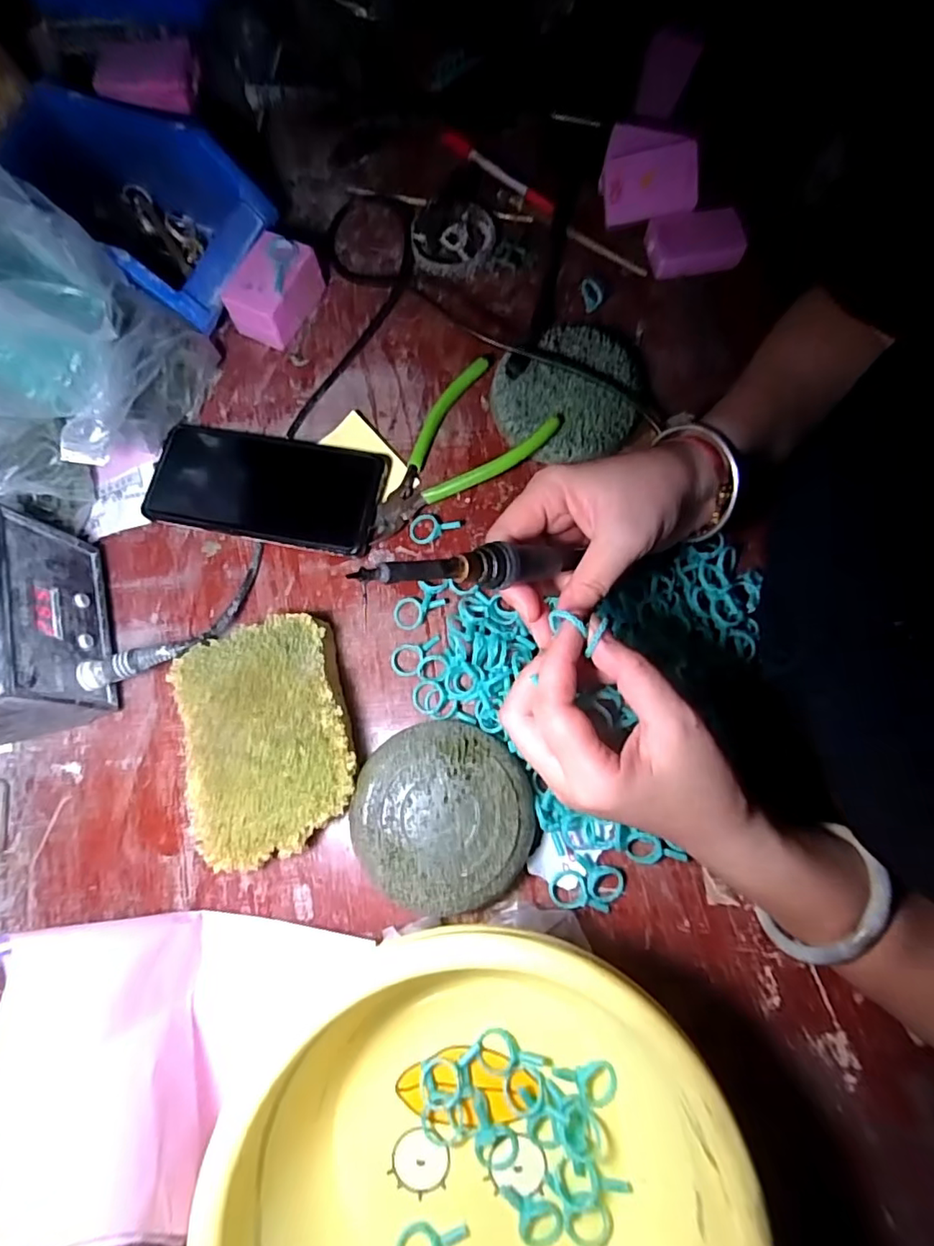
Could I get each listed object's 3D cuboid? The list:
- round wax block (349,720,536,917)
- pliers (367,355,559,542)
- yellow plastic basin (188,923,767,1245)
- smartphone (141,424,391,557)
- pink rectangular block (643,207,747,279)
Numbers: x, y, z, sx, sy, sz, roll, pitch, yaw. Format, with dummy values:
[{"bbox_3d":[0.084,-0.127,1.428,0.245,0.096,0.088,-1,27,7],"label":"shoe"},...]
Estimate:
[{"bbox_3d":[-0.014,0.112,0.335,0.102,0.035,0.100,0,76,1],"label":"round wax block"},{"bbox_3d":[-0.014,-0.117,0.399,0.147,0.032,0.086,-42,78,-9],"label":"pliers"},{"bbox_3d":[0.007,0.260,0.265,0.218,0.090,0.211,0,76,1],"label":"yellow plastic basin"},{"bbox_3d":[-0.143,-0.100,0.405,0.166,0.017,0.085,12,76,4],"label":"smartphone"},{"bbox_3d":[0.177,-0.297,0.444,0.068,0.025,0.042,-6,76,0],"label":"pink rectangular block"}]

